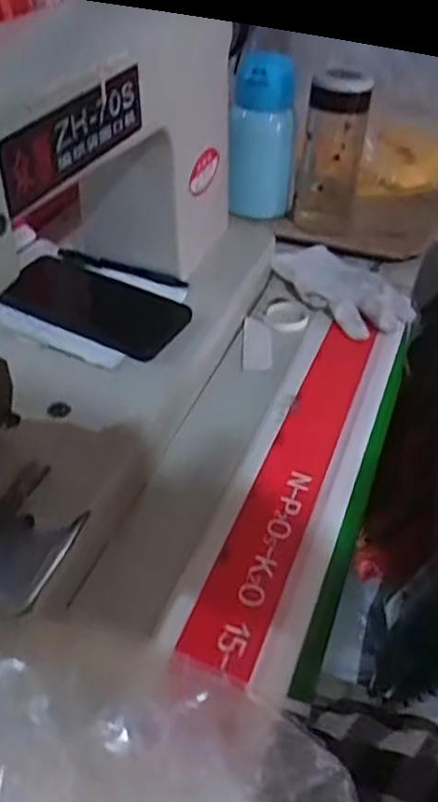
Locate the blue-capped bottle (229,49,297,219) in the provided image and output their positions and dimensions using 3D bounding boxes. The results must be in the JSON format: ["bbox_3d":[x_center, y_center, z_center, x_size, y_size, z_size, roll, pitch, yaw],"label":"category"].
[{"bbox_3d":[0.051,-0.305,0.824,0.081,0.188,0.090,5,41,4],"label":"blue-capped bottle"}]

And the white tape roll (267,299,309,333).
[{"bbox_3d":[0.073,-0.088,0.713,0.044,0.011,0.040,-26,48,-29],"label":"white tape roll"}]

